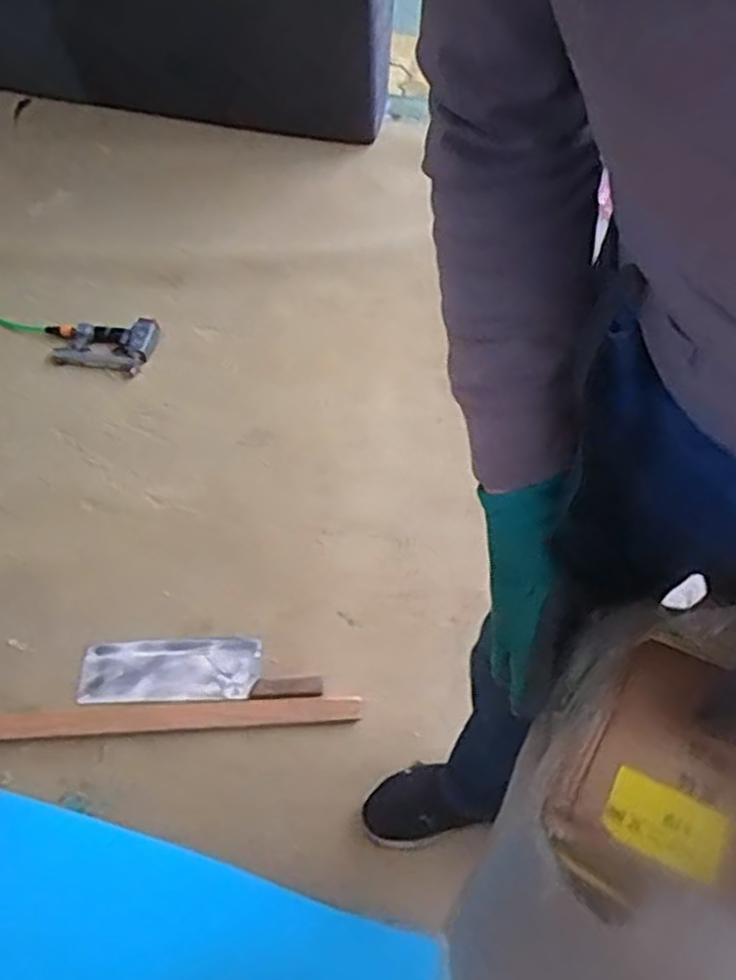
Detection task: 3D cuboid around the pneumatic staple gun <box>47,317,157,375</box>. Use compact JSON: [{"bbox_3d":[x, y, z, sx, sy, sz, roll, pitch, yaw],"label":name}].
[{"bbox_3d":[-0.564,-0.300,1.592,0.230,0.040,0.131,-4,56,-6],"label":"pneumatic staple gun"}]

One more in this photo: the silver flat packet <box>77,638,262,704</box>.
[{"bbox_3d":[-0.334,0.302,1.255,0.297,0.019,0.099,0,56,-4],"label":"silver flat packet"}]

